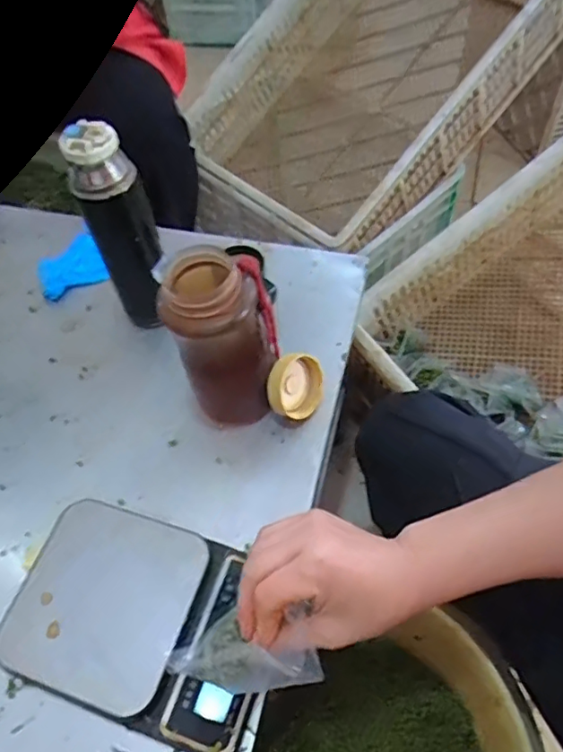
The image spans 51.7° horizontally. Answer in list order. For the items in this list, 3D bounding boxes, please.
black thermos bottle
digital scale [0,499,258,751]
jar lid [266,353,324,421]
[{"bbox_3d":[-0.161,-0.149,0.607,0.066,0.222,0.061,-20,58,-8],"label":"black thermos bottle"},{"bbox_3d":[-0.116,0.207,0.498,0.208,0.060,0.149,15,60,13],"label":"digital scale"},{"bbox_3d":[0.016,0.008,0.598,0.062,0.068,0.018,-23,21,-26],"label":"jar lid"}]

